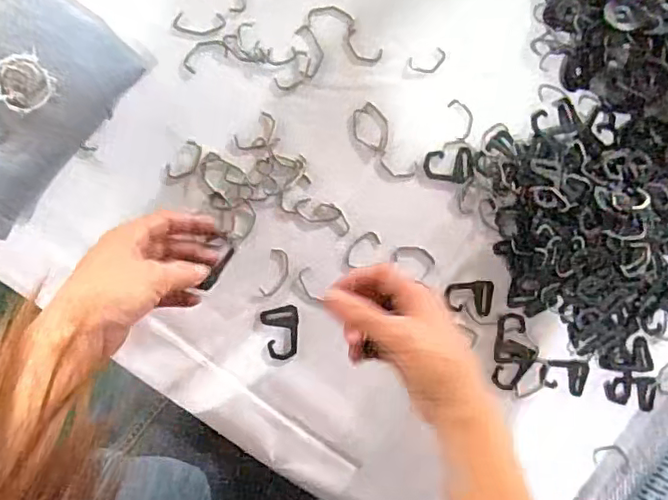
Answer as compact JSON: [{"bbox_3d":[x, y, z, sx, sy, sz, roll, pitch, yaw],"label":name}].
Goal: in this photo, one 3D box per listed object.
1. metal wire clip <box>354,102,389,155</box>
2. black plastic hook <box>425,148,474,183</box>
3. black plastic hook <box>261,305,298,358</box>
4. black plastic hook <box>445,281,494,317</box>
[{"bbox_3d":[0.031,-0.100,0.476,0.029,0.004,0.039,6,90,-9],"label":"metal wire clip"},{"bbox_3d":[0.097,-0.070,0.487,0.042,0.004,0.029,-8,92,-9],"label":"black plastic hook"},{"bbox_3d":[-0.042,0.067,0.470,0.029,0.004,0.043,-8,92,-9],"label":"black plastic hook"},{"bbox_3d":[0.115,0.041,0.494,0.042,0.004,0.030,1,90,-9],"label":"black plastic hook"}]

